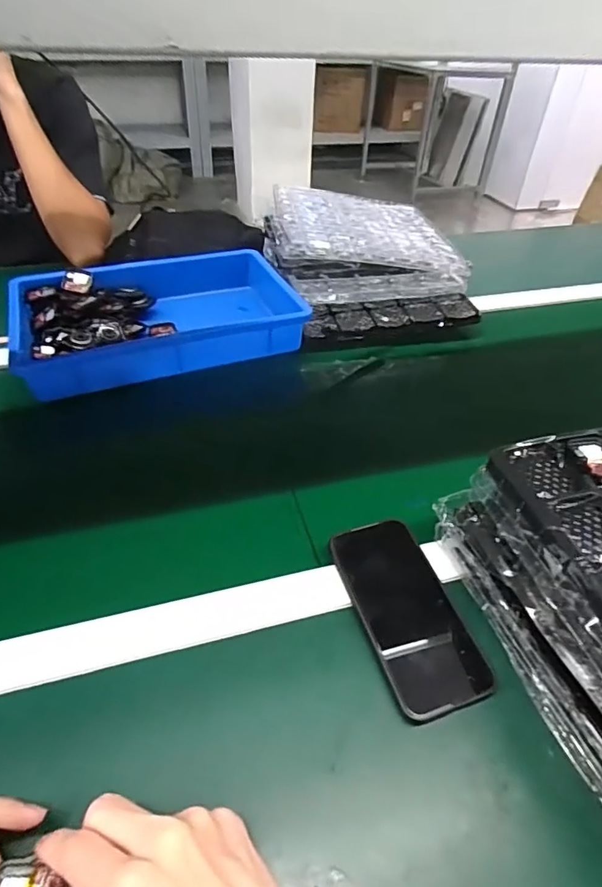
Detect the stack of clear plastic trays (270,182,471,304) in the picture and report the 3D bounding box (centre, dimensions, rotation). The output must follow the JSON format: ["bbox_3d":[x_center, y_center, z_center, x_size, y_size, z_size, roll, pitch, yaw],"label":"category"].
[{"bbox_3d":[0.093,-0.343,0.823,0.280,0.078,0.313,-12,45,-16],"label":"stack of clear plastic trays"}]

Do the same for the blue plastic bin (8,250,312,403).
[{"bbox_3d":[-0.200,-0.182,0.695,0.365,0.064,0.243,-17,46,-20],"label":"blue plastic bin"}]

